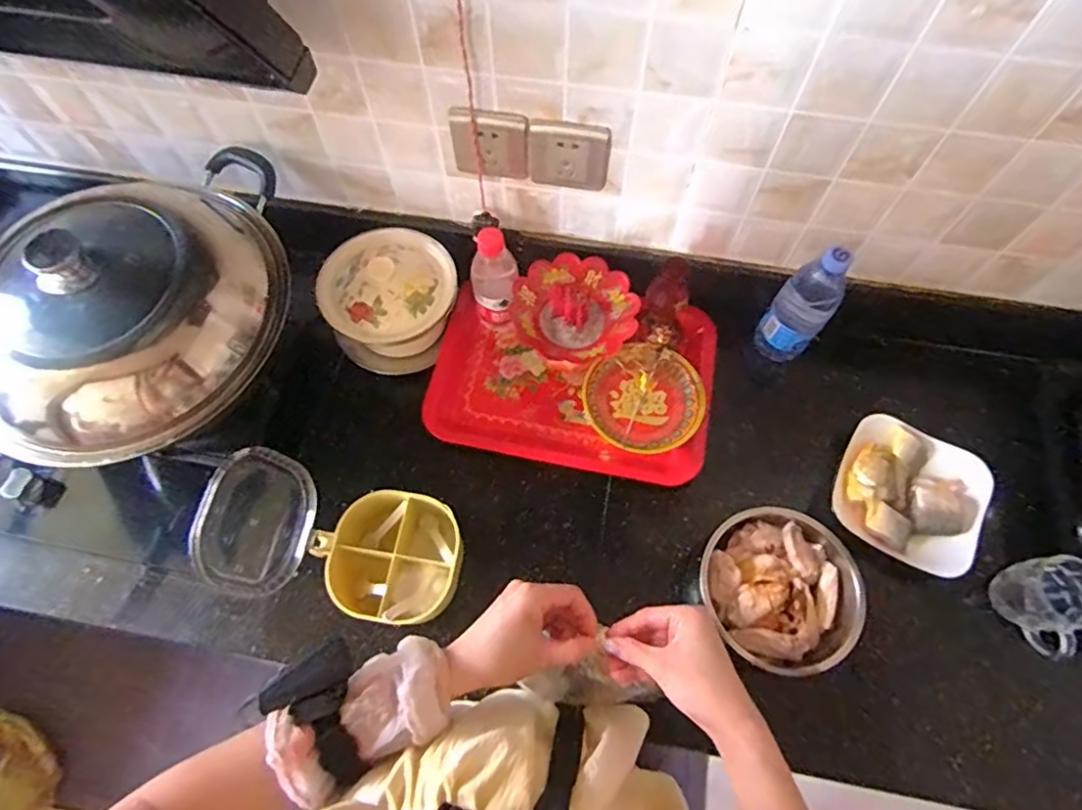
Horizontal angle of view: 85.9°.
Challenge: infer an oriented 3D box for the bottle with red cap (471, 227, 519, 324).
[{"bbox_3d":[-0.060,-0.162,0.768,0.061,0.159,0.066,-6,67,-2],"label":"bottle with red cap"}]

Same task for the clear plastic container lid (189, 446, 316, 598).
[{"bbox_3d":[-0.286,0.117,0.587,0.018,0.136,0.136,3,66,23],"label":"clear plastic container lid"}]

